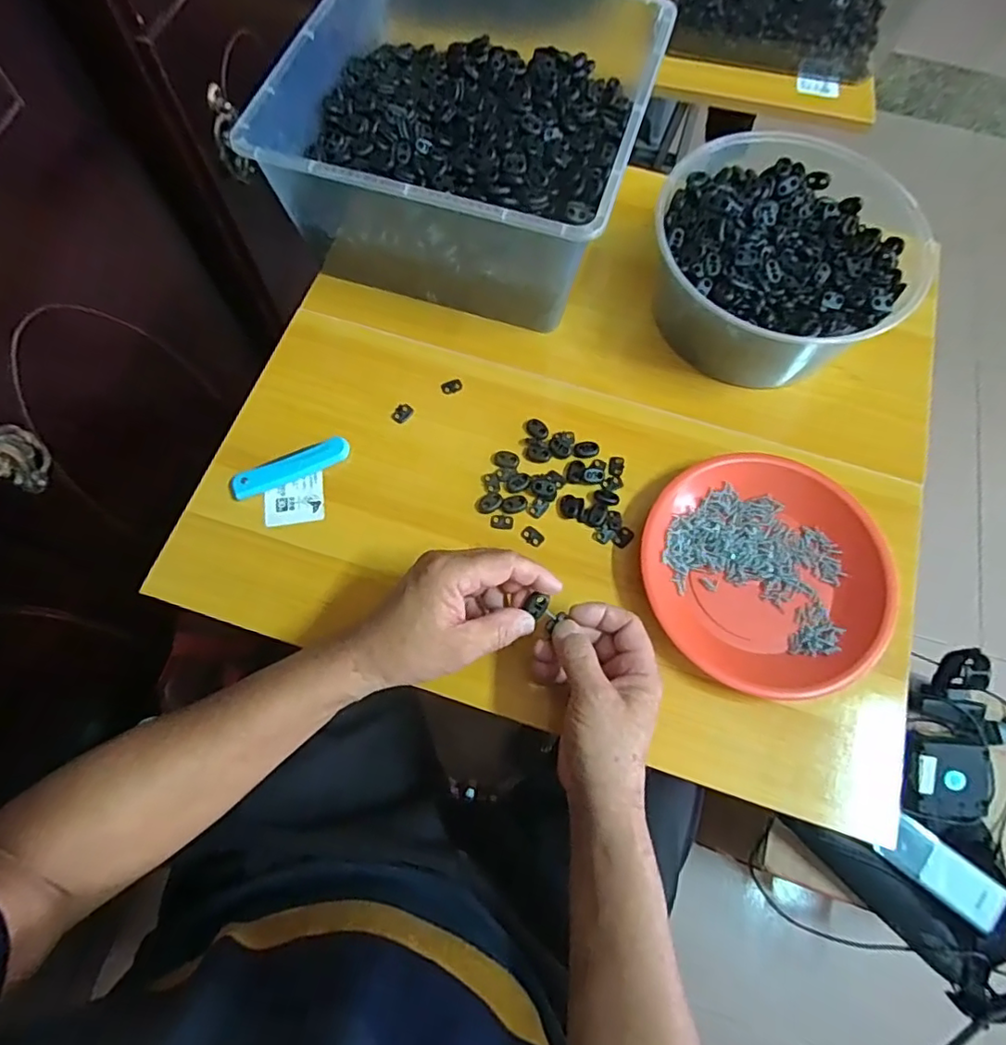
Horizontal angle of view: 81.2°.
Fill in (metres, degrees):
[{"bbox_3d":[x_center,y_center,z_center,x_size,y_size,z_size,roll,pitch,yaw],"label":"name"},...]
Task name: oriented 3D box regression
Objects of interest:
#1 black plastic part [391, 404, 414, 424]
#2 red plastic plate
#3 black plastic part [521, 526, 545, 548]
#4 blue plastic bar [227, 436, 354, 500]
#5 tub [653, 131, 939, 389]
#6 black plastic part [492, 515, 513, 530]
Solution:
[{"bbox_3d":[-0.091,-0.098,0.530,0.014,0.004,0.018,36,72,11],"label":"black plastic part"},{"bbox_3d":[0.207,0.038,0.470,0.179,0.028,0.190,-15,71,-8],"label":"red plastic plate"},{"bbox_3d":[0.025,0.011,0.489,0.019,0.004,0.013,40,73,12],"label":"black plastic part"},{"bbox_3d":[-0.182,-0.048,0.504,0.101,0.011,0.023,-24,72,-11],"label":"blue plastic bar"},{"bbox_3d":[0.241,-0.228,0.542,0.230,0.107,0.217,1,69,-2],"label":"tub"},{"bbox_3d":[-0.001,0.000,0.496,0.019,0.004,0.012,4,69,-1],"label":"black plastic part"}]

